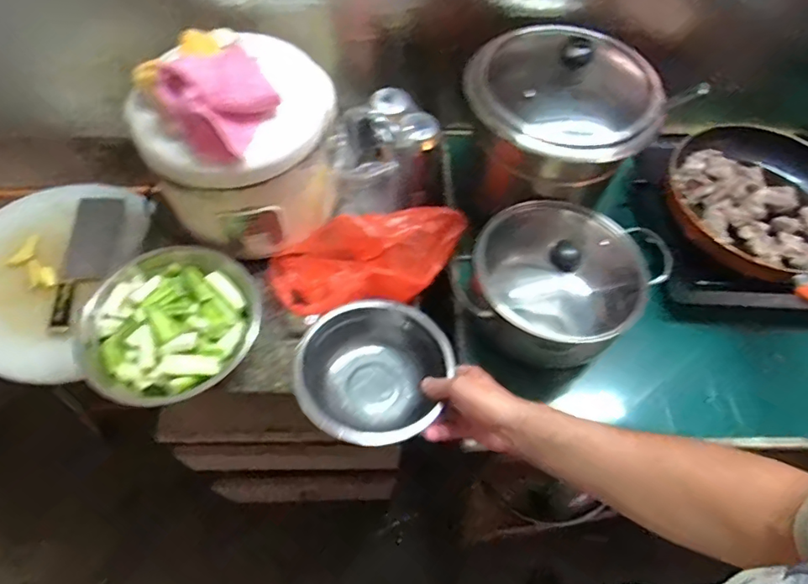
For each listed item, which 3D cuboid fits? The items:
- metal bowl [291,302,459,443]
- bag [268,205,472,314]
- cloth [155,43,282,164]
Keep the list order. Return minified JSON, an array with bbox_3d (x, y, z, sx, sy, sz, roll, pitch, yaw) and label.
[{"bbox_3d":[-0.034,0.107,0.646,0.185,0.090,0.165,-22,64,-16],"label":"metal bowl"},{"bbox_3d":[-0.054,-0.044,0.775,0.295,0.080,0.126,-15,61,5],"label":"bag"},{"bbox_3d":[-0.212,-0.224,0.618,0.119,0.067,0.112,-34,68,-21],"label":"cloth"}]

